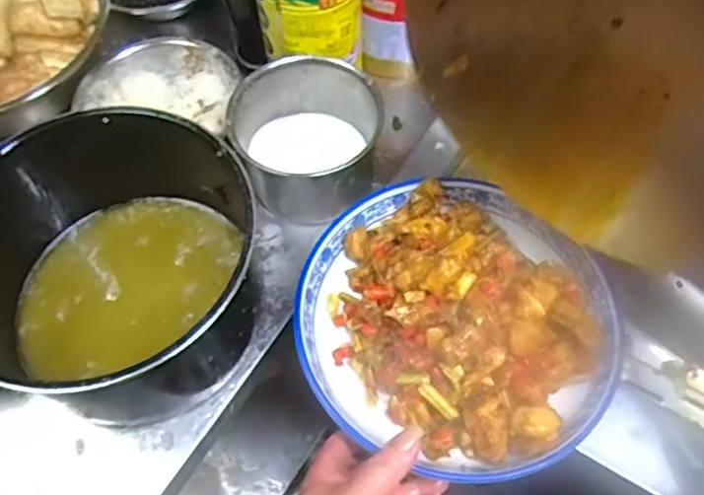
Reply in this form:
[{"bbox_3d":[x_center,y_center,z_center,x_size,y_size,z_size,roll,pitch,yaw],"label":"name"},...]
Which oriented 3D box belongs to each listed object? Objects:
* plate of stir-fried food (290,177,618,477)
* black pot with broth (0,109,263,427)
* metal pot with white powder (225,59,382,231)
[{"bbox_3d":[0.080,0.051,0.494,0.243,0.071,0.234,0,61,0],"label":"plate of stir-fried food"},{"bbox_3d":[-0.185,0.027,0.510,0.218,0.153,0.218,0,61,0],"label":"black pot with broth"},{"bbox_3d":[-0.042,-0.101,0.590,0.130,0.102,0.120,0,61,0],"label":"metal pot with white powder"}]

